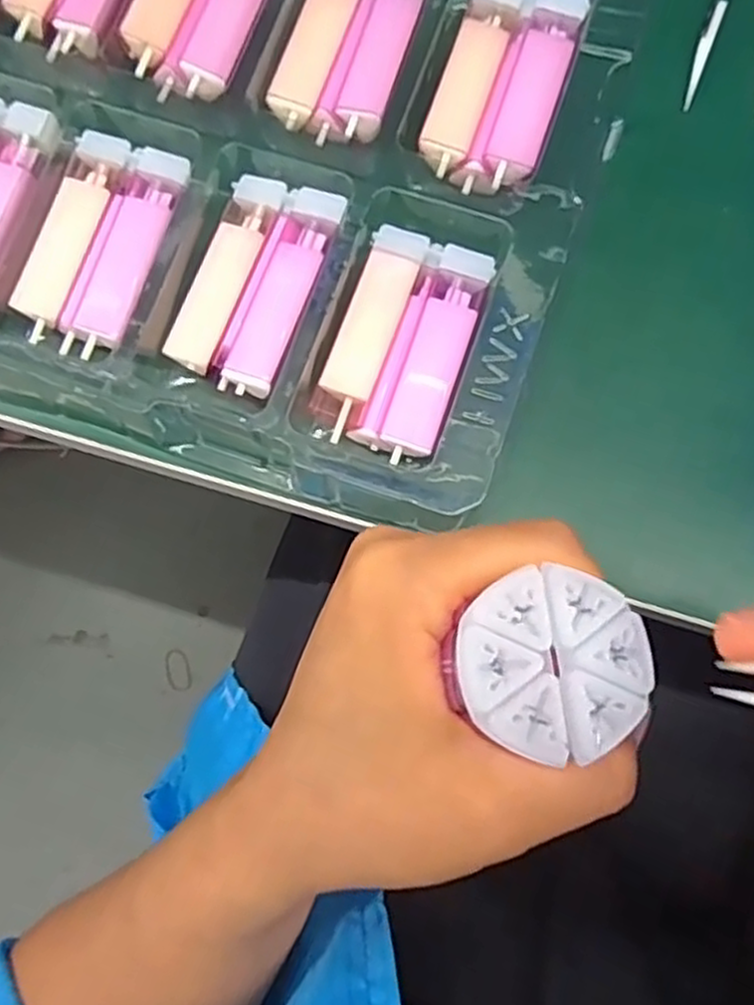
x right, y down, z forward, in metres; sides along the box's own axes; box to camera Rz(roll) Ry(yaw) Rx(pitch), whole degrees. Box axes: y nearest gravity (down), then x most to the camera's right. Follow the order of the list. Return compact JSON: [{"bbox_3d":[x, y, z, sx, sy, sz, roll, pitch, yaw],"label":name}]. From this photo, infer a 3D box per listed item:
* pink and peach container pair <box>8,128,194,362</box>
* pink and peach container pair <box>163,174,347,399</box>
[{"bbox_3d":[-0.092,-0.086,0.252,0.039,0.008,0.073,19,81,7],"label":"pink and peach container pair"},{"bbox_3d":[-0.040,-0.071,0.246,0.038,0.011,0.071,19,81,7],"label":"pink and peach container pair"}]

